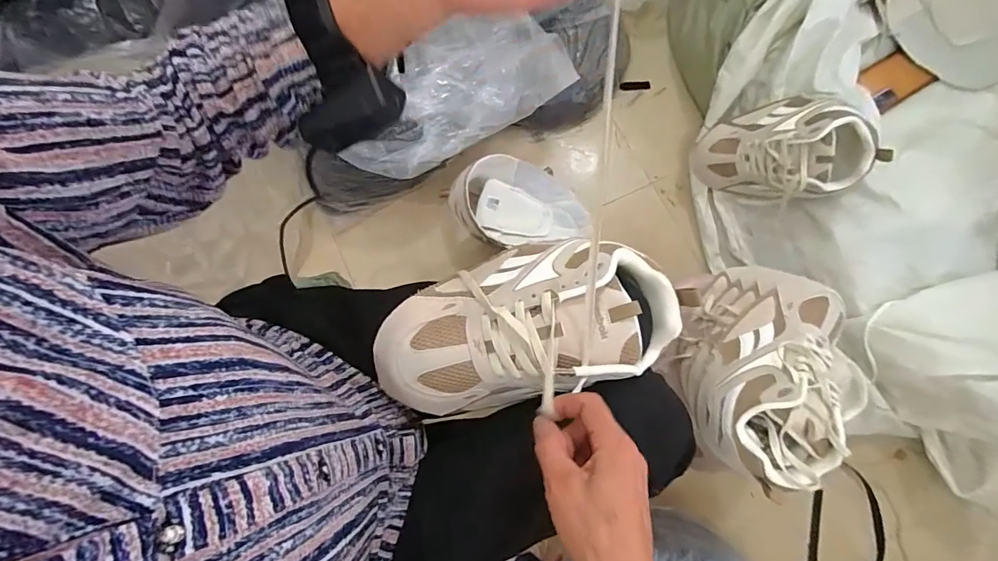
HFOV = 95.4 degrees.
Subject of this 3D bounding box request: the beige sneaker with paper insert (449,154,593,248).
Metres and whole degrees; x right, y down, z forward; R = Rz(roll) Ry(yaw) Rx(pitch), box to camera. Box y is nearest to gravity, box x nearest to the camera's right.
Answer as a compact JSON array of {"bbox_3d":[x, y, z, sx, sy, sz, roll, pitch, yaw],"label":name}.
[{"bbox_3d":[0.045,-0.145,0.833,0.253,0.096,0.148,-6,79,-1],"label":"beige sneaker with paper insert"}]

